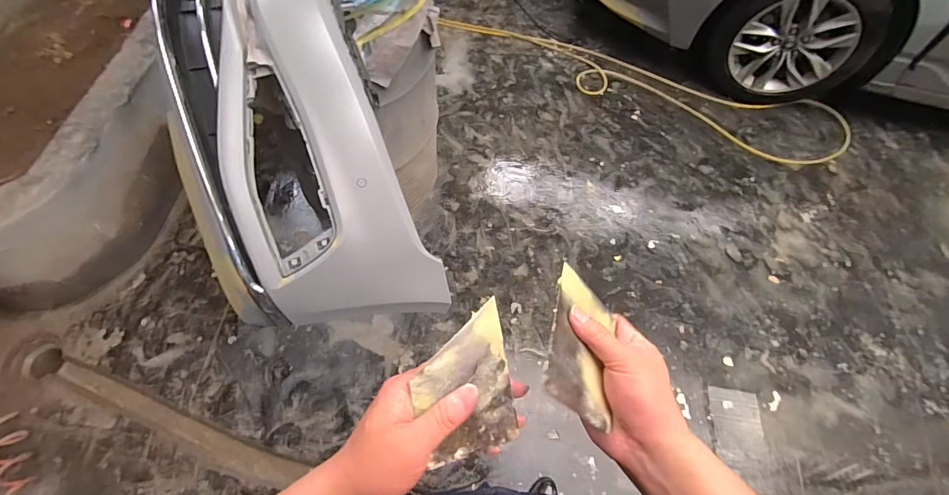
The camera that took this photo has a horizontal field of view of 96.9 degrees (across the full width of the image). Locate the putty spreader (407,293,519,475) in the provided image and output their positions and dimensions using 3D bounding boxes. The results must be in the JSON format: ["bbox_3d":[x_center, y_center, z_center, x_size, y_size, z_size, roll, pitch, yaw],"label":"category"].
[{"bbox_3d":[-0.008,0.100,0.305,0.070,0.004,0.104,-11,94,-17],"label":"putty spreader"}]

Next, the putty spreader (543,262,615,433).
[{"bbox_3d":[0.088,0.077,0.345,0.067,0.005,0.116,36,48,-19],"label":"putty spreader"}]

